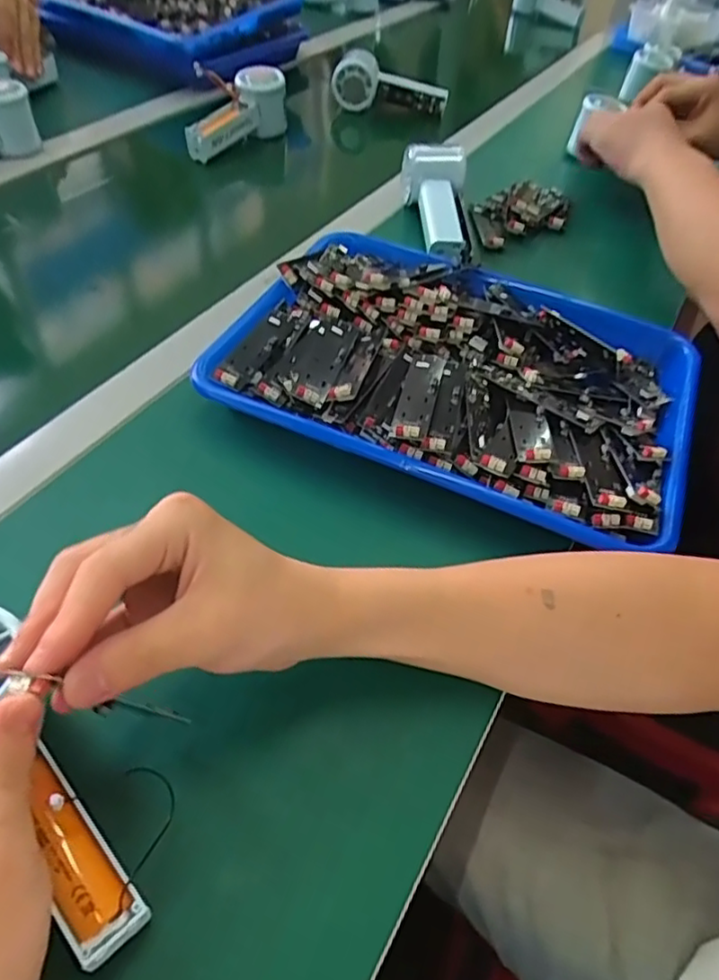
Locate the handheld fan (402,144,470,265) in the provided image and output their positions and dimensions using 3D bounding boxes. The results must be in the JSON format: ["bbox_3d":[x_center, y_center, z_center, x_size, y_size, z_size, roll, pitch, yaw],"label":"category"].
[{"bbox_3d":[0.082,-0.280,0.628,0.059,0.044,0.139,-4,66,-8],"label":"handheld fan"}]

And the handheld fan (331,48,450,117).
[{"bbox_3d":[0.040,-0.541,0.844,0.154,0.060,0.049,6,51,1],"label":"handheld fan"}]

